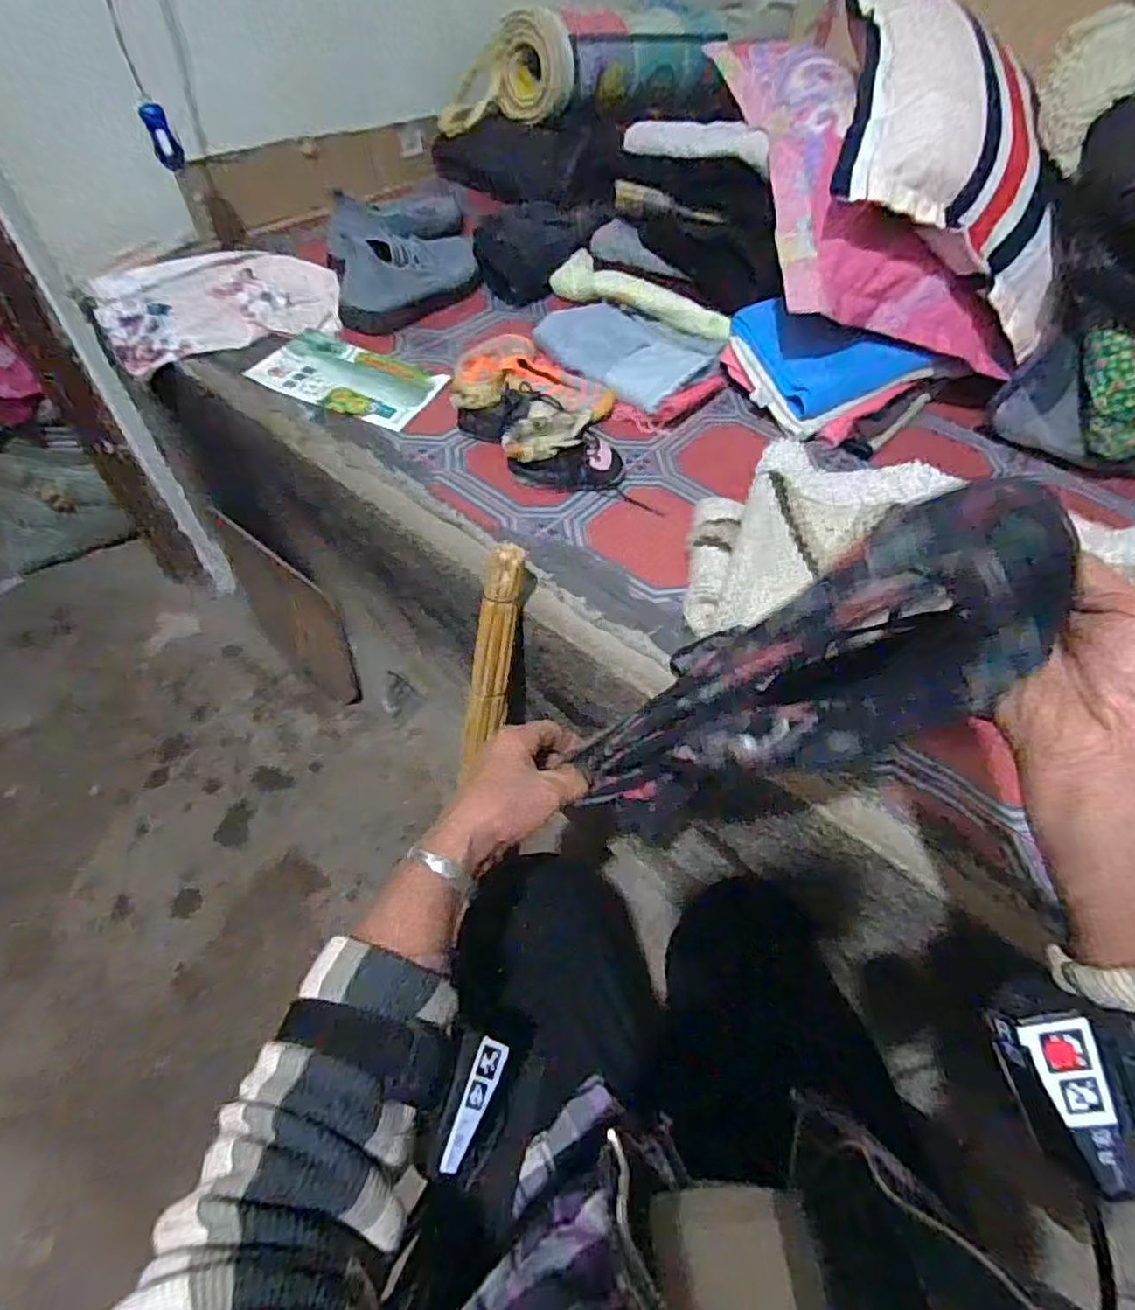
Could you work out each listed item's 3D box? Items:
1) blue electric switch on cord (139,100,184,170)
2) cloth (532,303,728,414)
[{"bbox_3d":[-0.461,-0.592,0.740,0.029,0.062,0.019,-19,58,-16],"label":"blue electric switch on cord"},{"bbox_3d":[0.073,-0.386,0.804,0.204,0.018,0.175,35,60,20],"label":"cloth"}]

